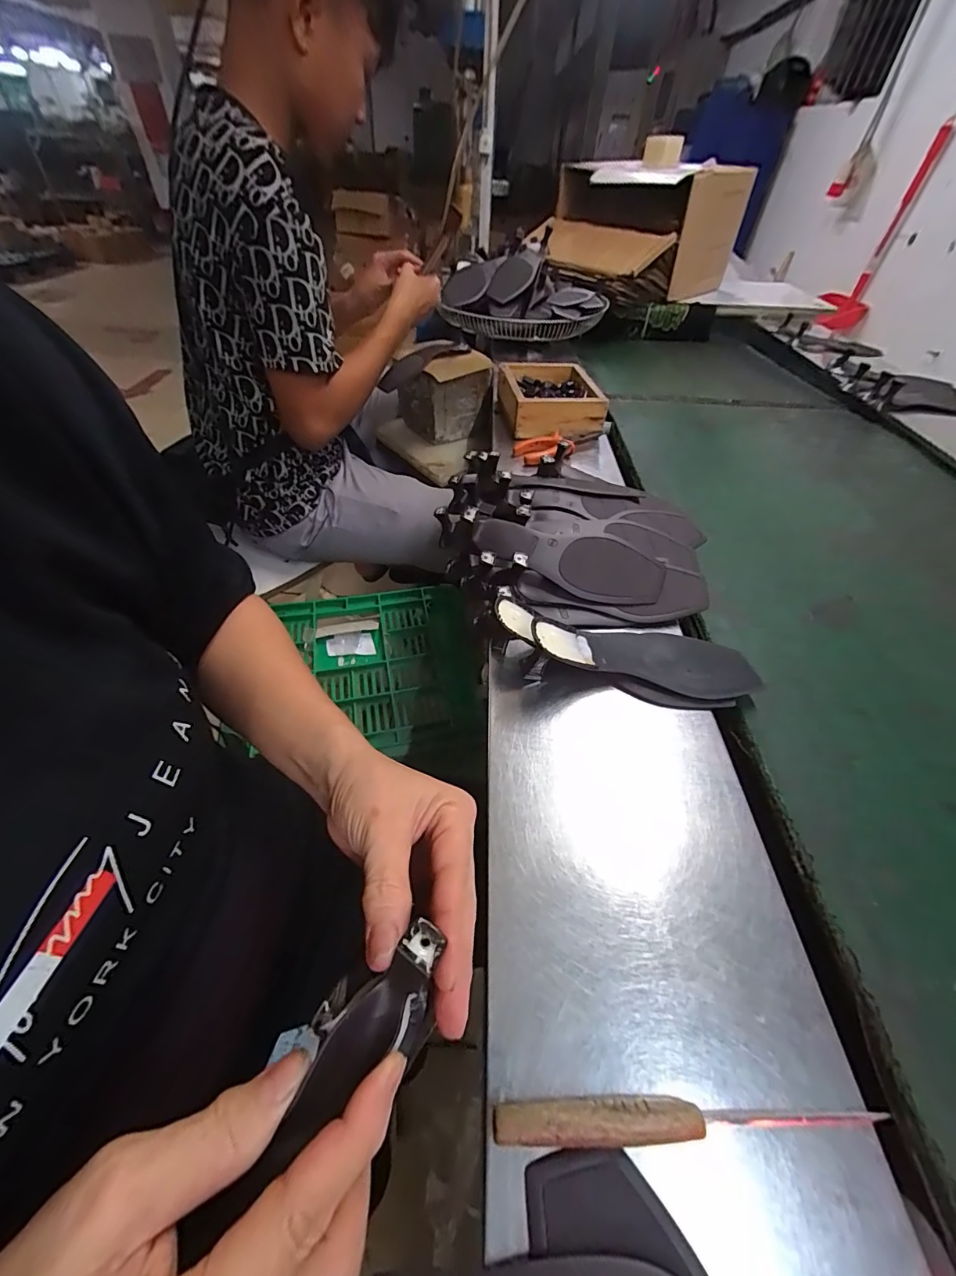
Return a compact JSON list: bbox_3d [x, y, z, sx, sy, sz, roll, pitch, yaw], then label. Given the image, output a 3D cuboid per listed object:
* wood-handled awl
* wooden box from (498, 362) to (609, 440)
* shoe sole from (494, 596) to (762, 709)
[{"bbox_3d":[0.106,0.239,0.225,0.194,0.016,0.015,1,47,-2],"label":"wood-handled awl"},{"bbox_3d":[0.125,-0.412,0.793,0.156,0.062,0.197,-5,47,-8],"label":"wooden box"},{"bbox_3d":[0.134,0.013,0.417,0.243,0.035,0.082,14,46,-8],"label":"shoe sole"}]

